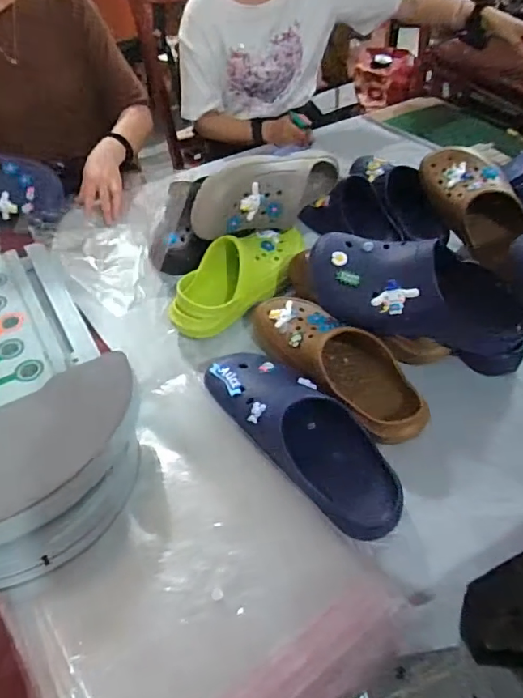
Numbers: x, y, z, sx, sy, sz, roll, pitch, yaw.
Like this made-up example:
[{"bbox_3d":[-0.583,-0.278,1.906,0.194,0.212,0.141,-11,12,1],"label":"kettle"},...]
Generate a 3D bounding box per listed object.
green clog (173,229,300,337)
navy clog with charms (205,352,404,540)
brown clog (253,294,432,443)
[{"bbox_3d":[-0.030,-0.127,0.818,0.282,0.086,0.110,-38,56,-26],"label":"green clog"},{"bbox_3d":[0.051,0.108,0.636,0.114,0.091,0.302,-35,55,-25],"label":"navy clog with charms"},{"bbox_3d":[0.102,0.022,0.699,0.107,0.099,0.287,-34,54,-24],"label":"brown clog"}]

